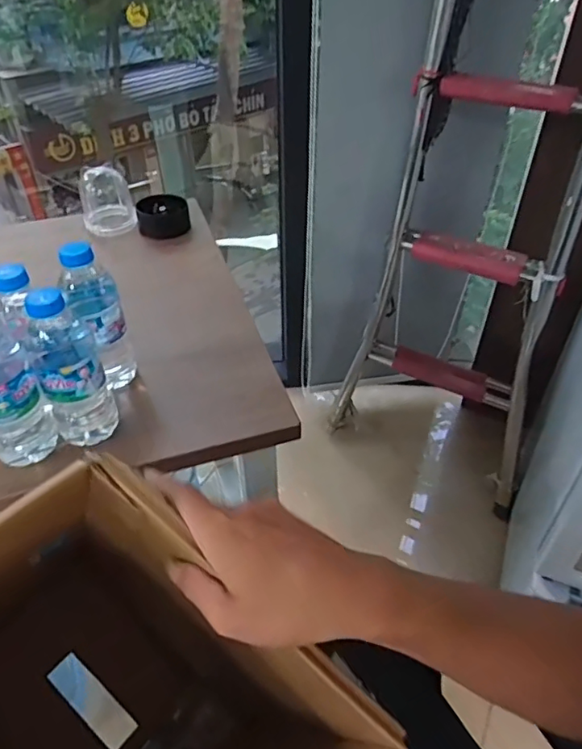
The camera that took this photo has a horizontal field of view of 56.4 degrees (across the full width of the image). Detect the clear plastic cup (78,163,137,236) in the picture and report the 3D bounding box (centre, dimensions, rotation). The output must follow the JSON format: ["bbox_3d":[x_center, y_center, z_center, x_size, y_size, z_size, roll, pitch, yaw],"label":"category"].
[{"bbox_3d":[-0.304,-0.282,0.895,0.084,0.090,0.073,-11,43,-12],"label":"clear plastic cup"}]

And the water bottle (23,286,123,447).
[{"bbox_3d":[-0.216,-0.005,0.532,0.061,0.165,0.064,-20,46,-21],"label":"water bottle"}]

